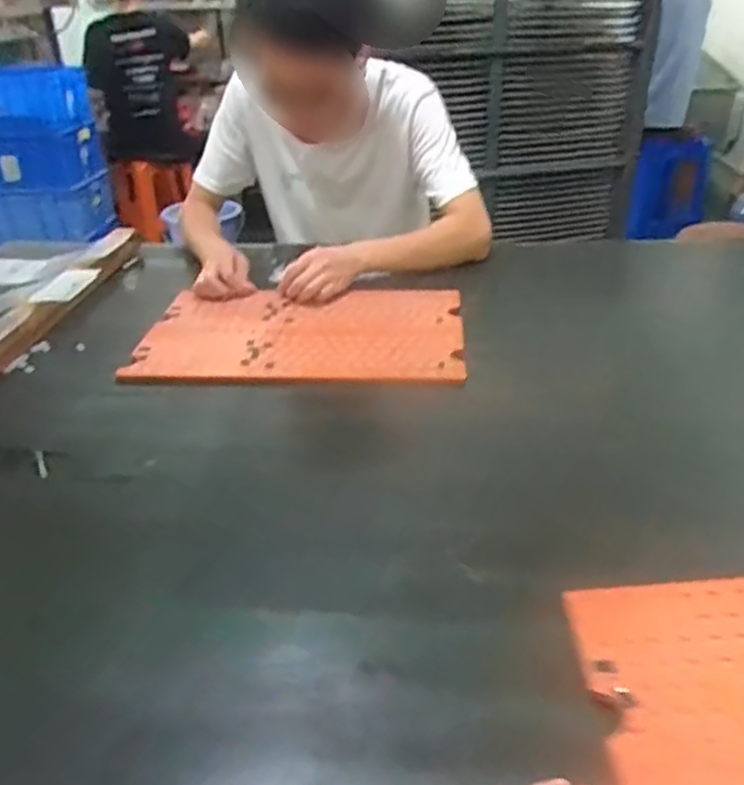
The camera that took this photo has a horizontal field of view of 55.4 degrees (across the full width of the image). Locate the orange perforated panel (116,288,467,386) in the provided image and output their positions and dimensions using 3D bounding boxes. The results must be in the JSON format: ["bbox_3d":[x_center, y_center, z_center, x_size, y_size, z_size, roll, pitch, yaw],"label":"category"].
[{"bbox_3d":[-0.099,-0.088,1.025,0.456,0.023,0.311,0,31,5],"label":"orange perforated panel"}]

